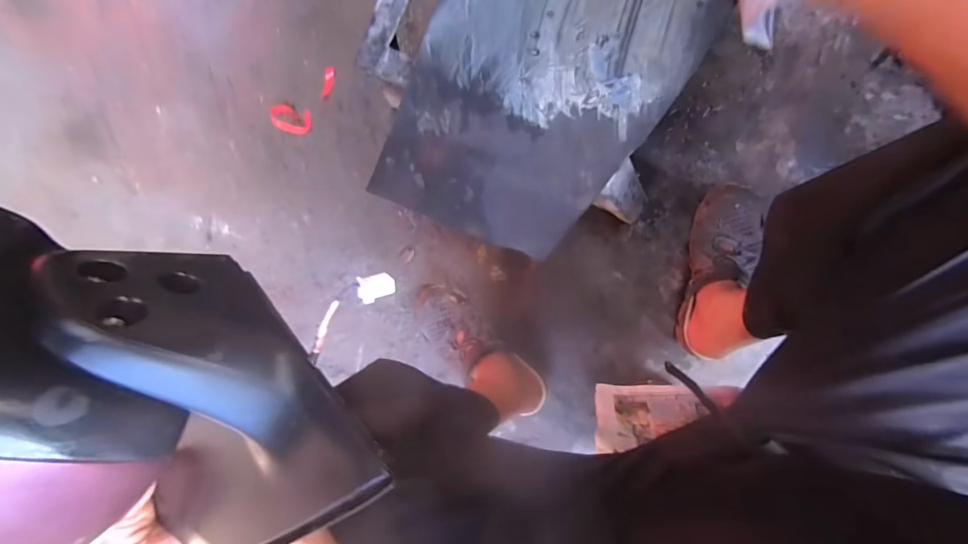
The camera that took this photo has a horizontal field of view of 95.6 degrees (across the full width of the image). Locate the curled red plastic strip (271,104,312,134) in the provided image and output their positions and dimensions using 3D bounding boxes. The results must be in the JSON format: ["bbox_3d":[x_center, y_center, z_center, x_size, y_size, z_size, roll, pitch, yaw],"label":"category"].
[{"bbox_3d":[-0.340,-0.269,0.775,0.067,0.023,0.044,14,99,4],"label":"curled red plastic strip"}]

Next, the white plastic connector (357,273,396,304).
[{"bbox_3d":[-0.072,0.010,0.295,0.023,0.009,0.018,-18,79,-24],"label":"white plastic connector"}]

